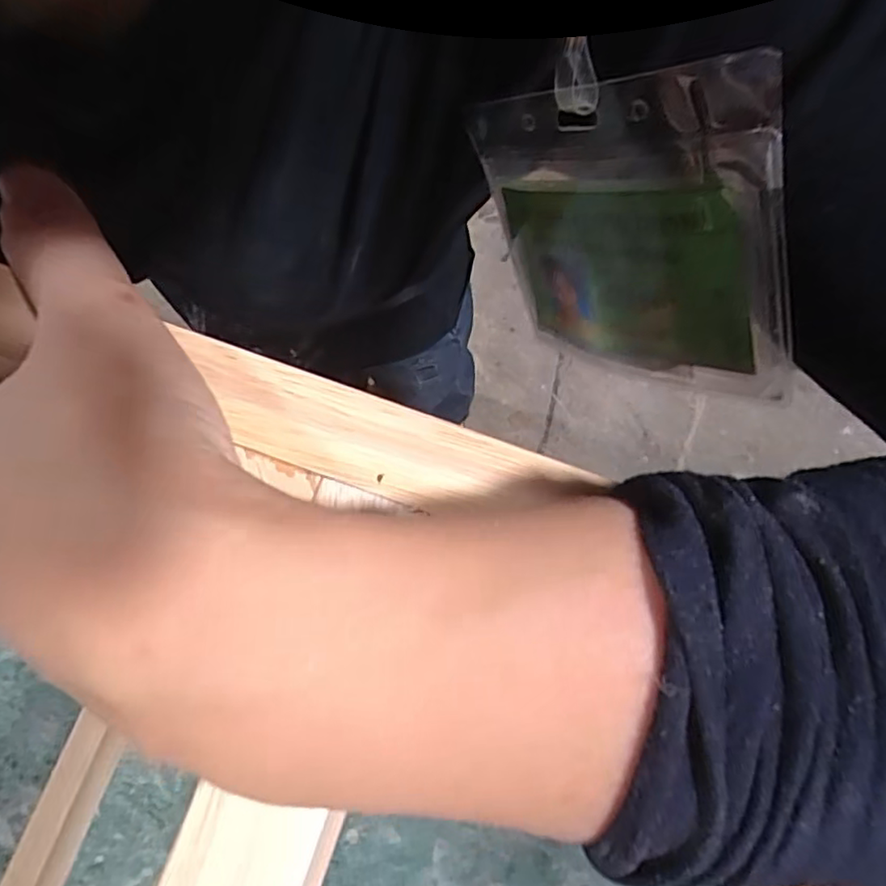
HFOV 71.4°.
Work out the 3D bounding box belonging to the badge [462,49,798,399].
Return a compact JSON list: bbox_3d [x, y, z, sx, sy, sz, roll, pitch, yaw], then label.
[{"bbox_3d":[0.045,-0.053,0.173,0.011,0.084,0.095,-37,34,-16],"label":"badge"}]

